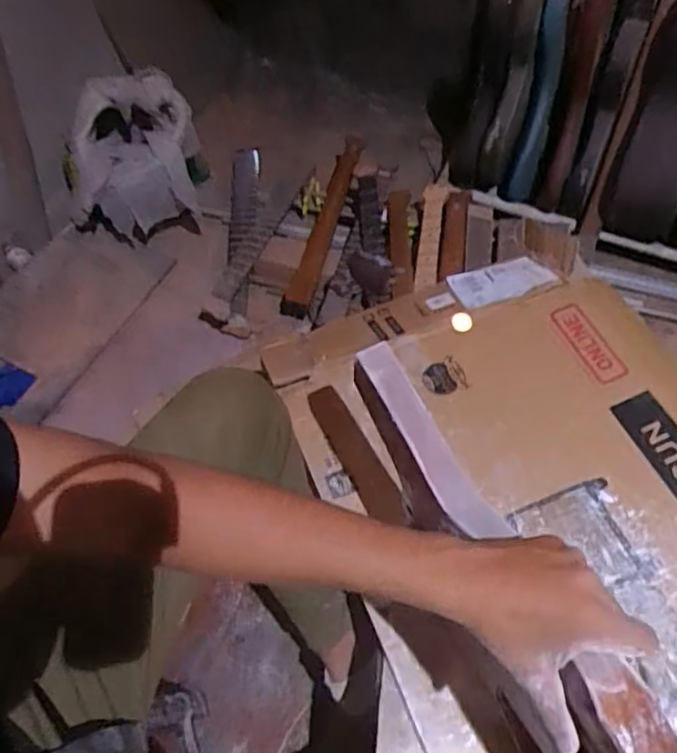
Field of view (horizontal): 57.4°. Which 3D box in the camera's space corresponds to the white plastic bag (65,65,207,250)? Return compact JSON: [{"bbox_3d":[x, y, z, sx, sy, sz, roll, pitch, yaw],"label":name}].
[{"bbox_3d":[-0.470,-0.476,1.427,0.318,0.316,0.234,-16,60,-10],"label":"white plastic bag"}]

